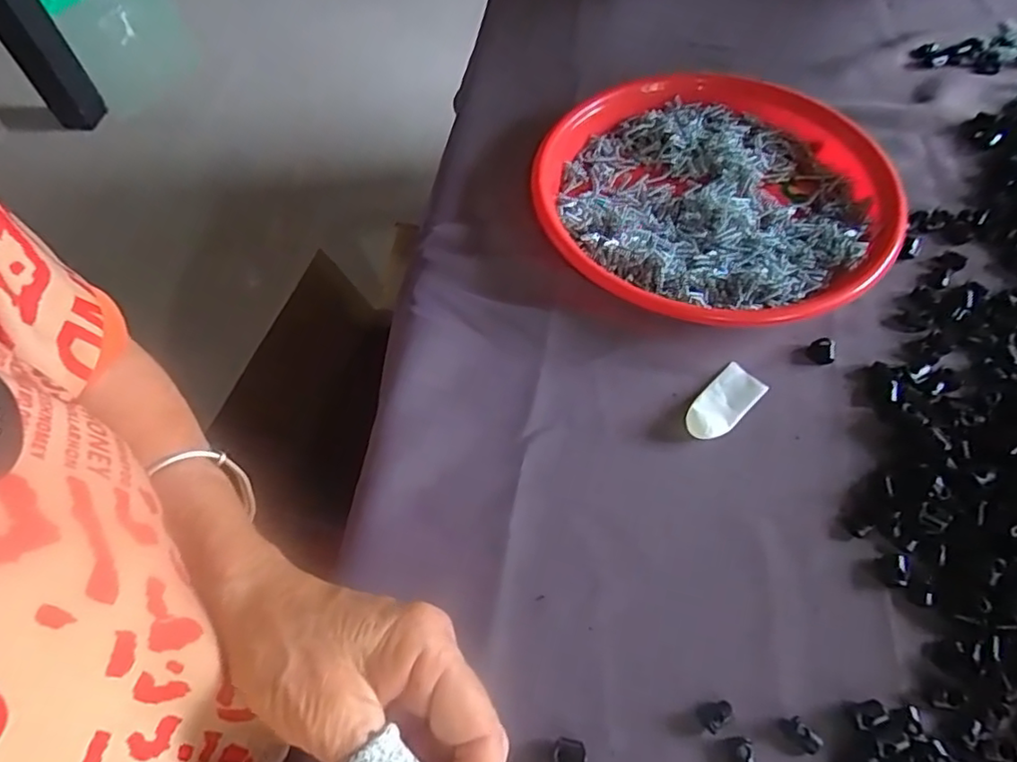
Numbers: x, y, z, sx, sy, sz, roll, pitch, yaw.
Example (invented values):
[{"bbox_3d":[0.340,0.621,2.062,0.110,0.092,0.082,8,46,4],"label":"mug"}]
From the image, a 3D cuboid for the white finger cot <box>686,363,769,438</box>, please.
[{"bbox_3d":[0.123,0.012,0.349,0.025,0.007,0.055,39,69,24],"label":"white finger cot"}]

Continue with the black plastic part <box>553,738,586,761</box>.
[{"bbox_3d":[0.027,0.162,0.263,0.013,0.007,0.013,10,60,10],"label":"black plastic part"}]

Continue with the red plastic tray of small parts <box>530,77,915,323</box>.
[{"bbox_3d":[0.141,-0.131,0.423,0.232,0.030,0.225,18,61,15],"label":"red plastic tray of small parts"}]

